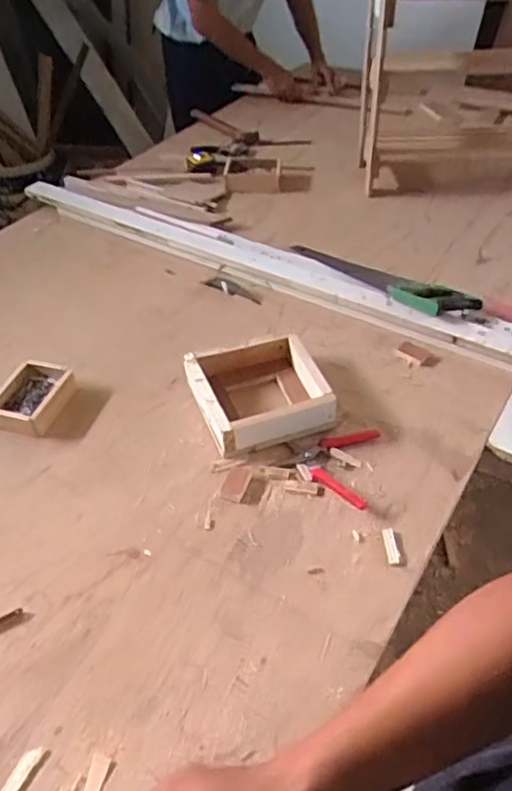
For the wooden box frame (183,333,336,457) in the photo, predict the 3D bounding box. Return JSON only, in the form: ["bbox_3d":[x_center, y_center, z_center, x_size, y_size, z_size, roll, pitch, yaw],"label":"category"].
[{"bbox_3d":[0.003,-0.012,0.985,0.198,0.058,0.204,-14,45,-13],"label":"wooden box frame"}]

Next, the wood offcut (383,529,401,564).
[{"bbox_3d":[0.182,0.202,0.812,0.015,0.007,0.053,1,44,-1],"label":"wood offcut"}]

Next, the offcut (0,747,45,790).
[{"bbox_3d":[-0.247,0.397,0.631,0.018,0.006,0.061,18,47,20],"label":"offcut"}]

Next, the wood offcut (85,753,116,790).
[{"bbox_3d":[-0.168,0.411,0.623,0.023,0.006,0.069,8,45,10],"label":"wood offcut"}]

